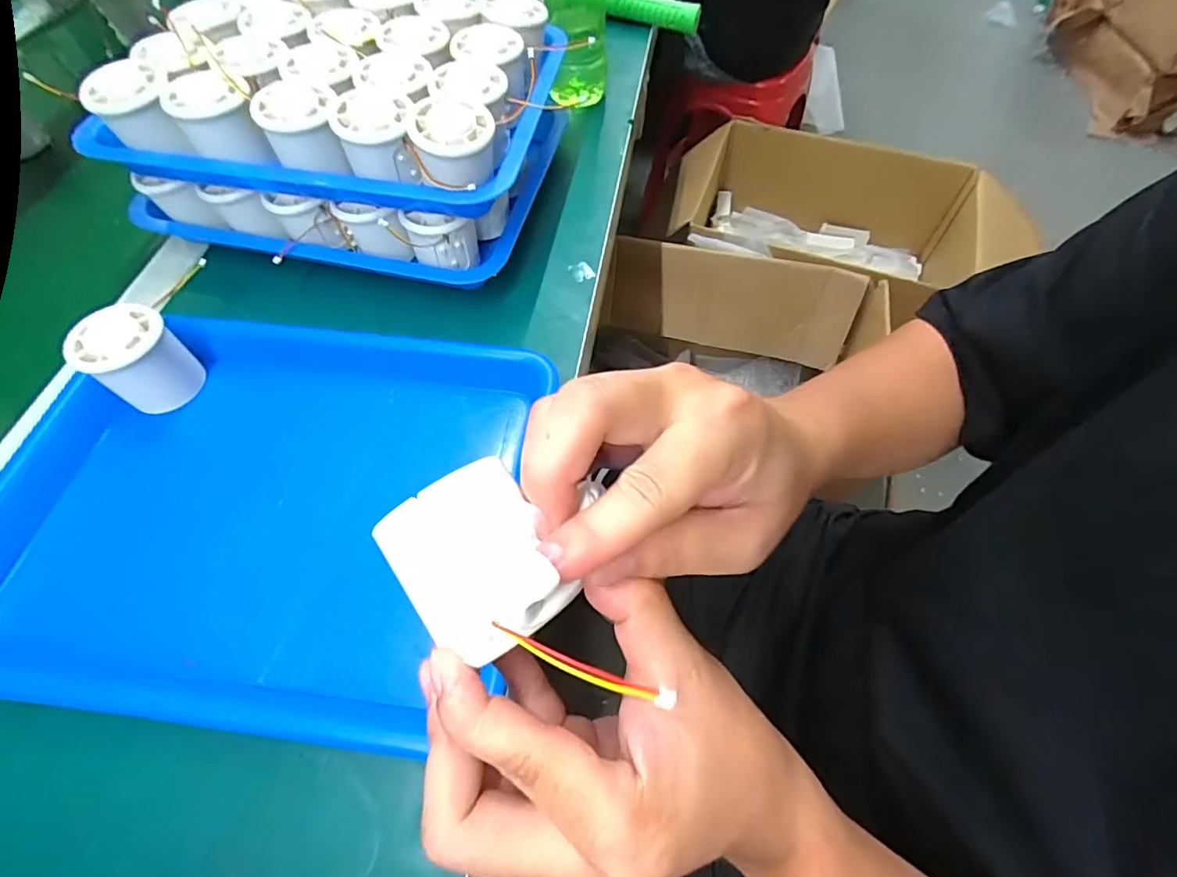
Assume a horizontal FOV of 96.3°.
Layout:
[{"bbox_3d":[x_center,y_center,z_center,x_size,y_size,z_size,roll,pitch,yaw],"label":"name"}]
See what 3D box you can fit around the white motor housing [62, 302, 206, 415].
[{"bbox_3d":[-0.309,-0.054,0.365,0.051,0.053,0.053,37,66,21],"label":"white motor housing"}]

